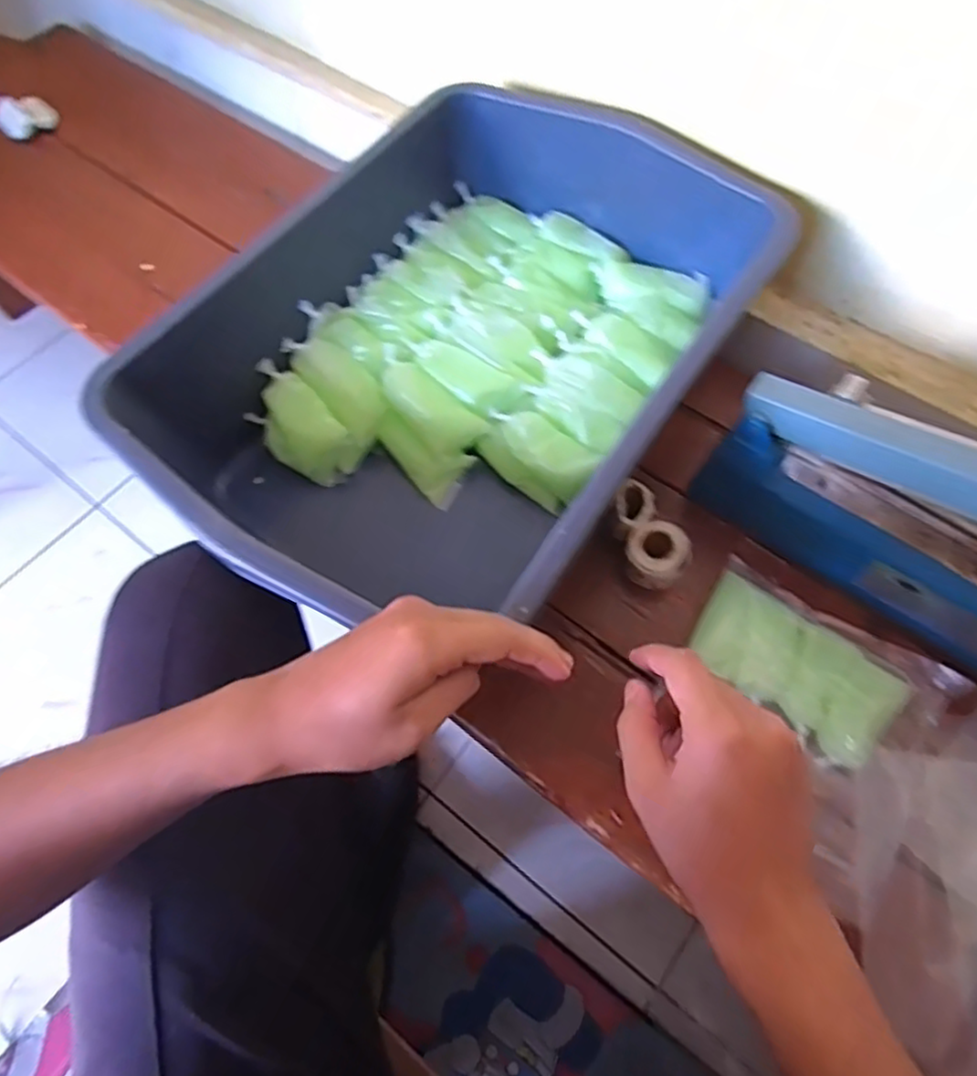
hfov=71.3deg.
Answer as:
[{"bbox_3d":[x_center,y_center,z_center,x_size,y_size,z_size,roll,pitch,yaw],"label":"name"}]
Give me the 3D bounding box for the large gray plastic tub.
[{"bbox_3d":[-0.007,-0.158,0.583,0.350,0.153,0.492,32,68,15],"label":"large gray plastic tub"}]

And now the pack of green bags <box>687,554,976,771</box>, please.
[{"bbox_3d":[0.248,0.098,0.506,0.186,0.024,0.102,36,69,16],"label":"pack of green bags"}]

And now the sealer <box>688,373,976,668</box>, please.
[{"bbox_3d":[0.349,-0.003,0.460,0.391,0.167,0.085,35,69,16],"label":"sealer"}]

